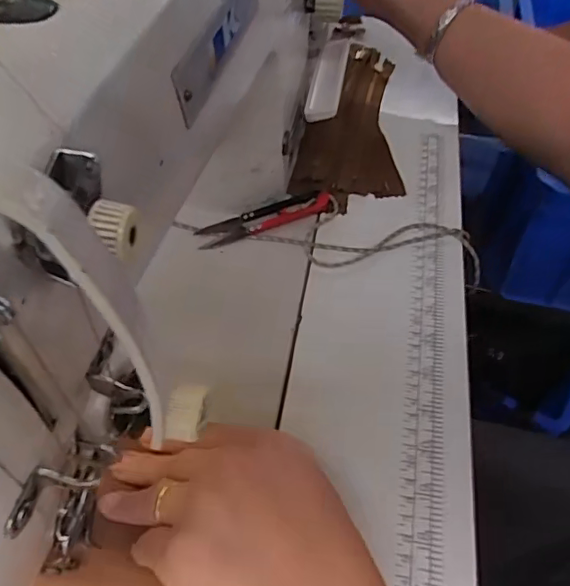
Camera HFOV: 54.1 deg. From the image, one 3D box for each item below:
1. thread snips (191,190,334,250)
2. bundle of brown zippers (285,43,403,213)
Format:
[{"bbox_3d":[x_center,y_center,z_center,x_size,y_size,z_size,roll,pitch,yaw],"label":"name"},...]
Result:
[{"bbox_3d":[-0.015,-0.058,0.434,0.106,0.009,0.026,-21,54,-17],"label":"thread snips"},{"bbox_3d":[0.065,-0.157,0.506,0.086,0.015,0.220,13,53,1],"label":"bundle of brown zippers"}]

